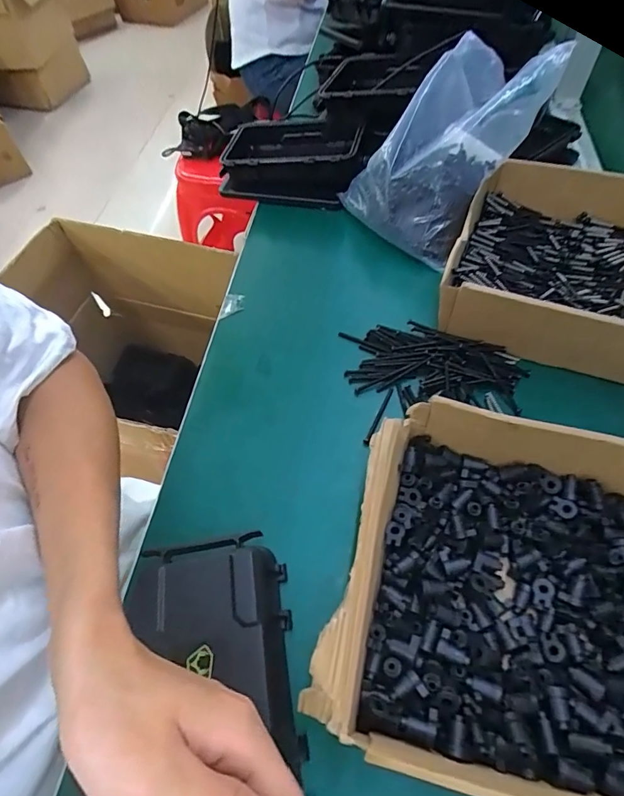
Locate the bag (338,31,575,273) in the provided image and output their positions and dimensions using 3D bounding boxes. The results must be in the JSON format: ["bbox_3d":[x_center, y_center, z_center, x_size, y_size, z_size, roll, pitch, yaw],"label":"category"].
[{"bbox_3d":[0.139,-0.275,0.483,0.158,0.147,0.170,39,66,23],"label":"bag"}]

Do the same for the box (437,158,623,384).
[{"bbox_3d":[0.237,-0.134,0.432,0.181,0.067,0.205,19,59,14],"label":"box"}]

